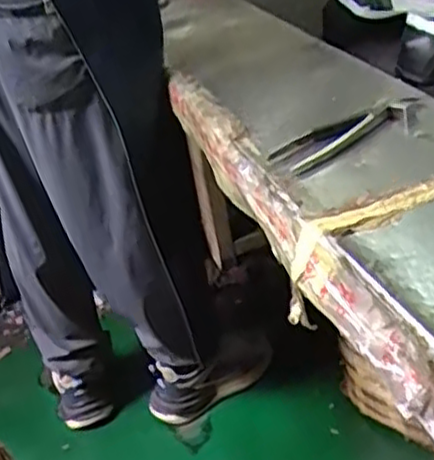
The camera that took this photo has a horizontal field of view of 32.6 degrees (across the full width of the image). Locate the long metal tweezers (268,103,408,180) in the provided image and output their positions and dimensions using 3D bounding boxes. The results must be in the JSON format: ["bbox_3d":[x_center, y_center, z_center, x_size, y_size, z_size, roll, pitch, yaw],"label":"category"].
[{"bbox_3d":[0.131,-0.101,0.794,0.160,0.014,0.052,-31,50,-24],"label":"long metal tweezers"}]

